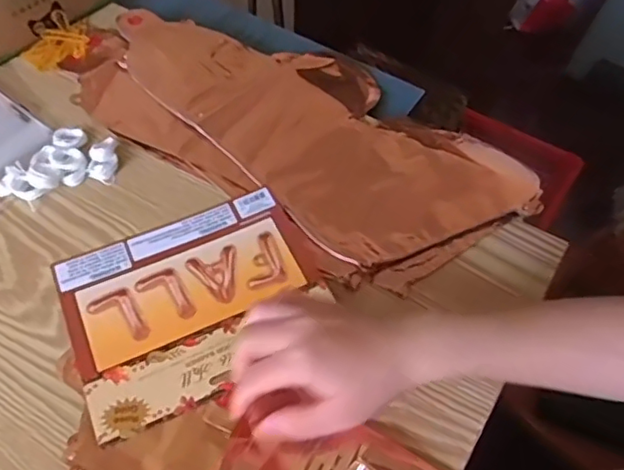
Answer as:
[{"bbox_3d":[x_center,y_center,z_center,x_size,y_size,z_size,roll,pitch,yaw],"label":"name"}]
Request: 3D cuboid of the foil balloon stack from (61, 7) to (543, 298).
[{"bbox_3d":[-0.025,-0.113,0.576,0.439,0.018,0.214,33,60,20],"label":"foil balloon stack"}]

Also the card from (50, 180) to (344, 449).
[{"bbox_3d":[-0.091,0.047,0.469,0.186,0.005,0.158,-23,59,-17],"label":"card"}]

